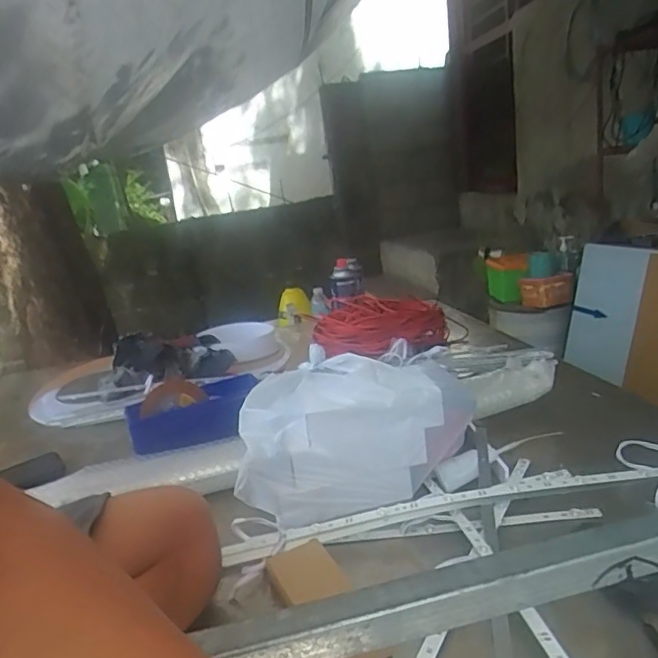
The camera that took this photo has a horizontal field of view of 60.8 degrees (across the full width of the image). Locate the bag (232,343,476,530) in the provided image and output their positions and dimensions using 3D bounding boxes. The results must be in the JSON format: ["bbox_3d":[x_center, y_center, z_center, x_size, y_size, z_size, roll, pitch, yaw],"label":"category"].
[{"bbox_3d":[0.028,0.133,0.718,0.283,0.145,0.188,-2,16,19],"label":"bag"}]

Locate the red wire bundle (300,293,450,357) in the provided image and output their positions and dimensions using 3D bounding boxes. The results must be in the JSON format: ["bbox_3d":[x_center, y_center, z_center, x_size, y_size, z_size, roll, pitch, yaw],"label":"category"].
[{"bbox_3d":[0.116,-0.009,1.287,0.298,0.111,0.221,-4,15,12],"label":"red wire bundle"}]

